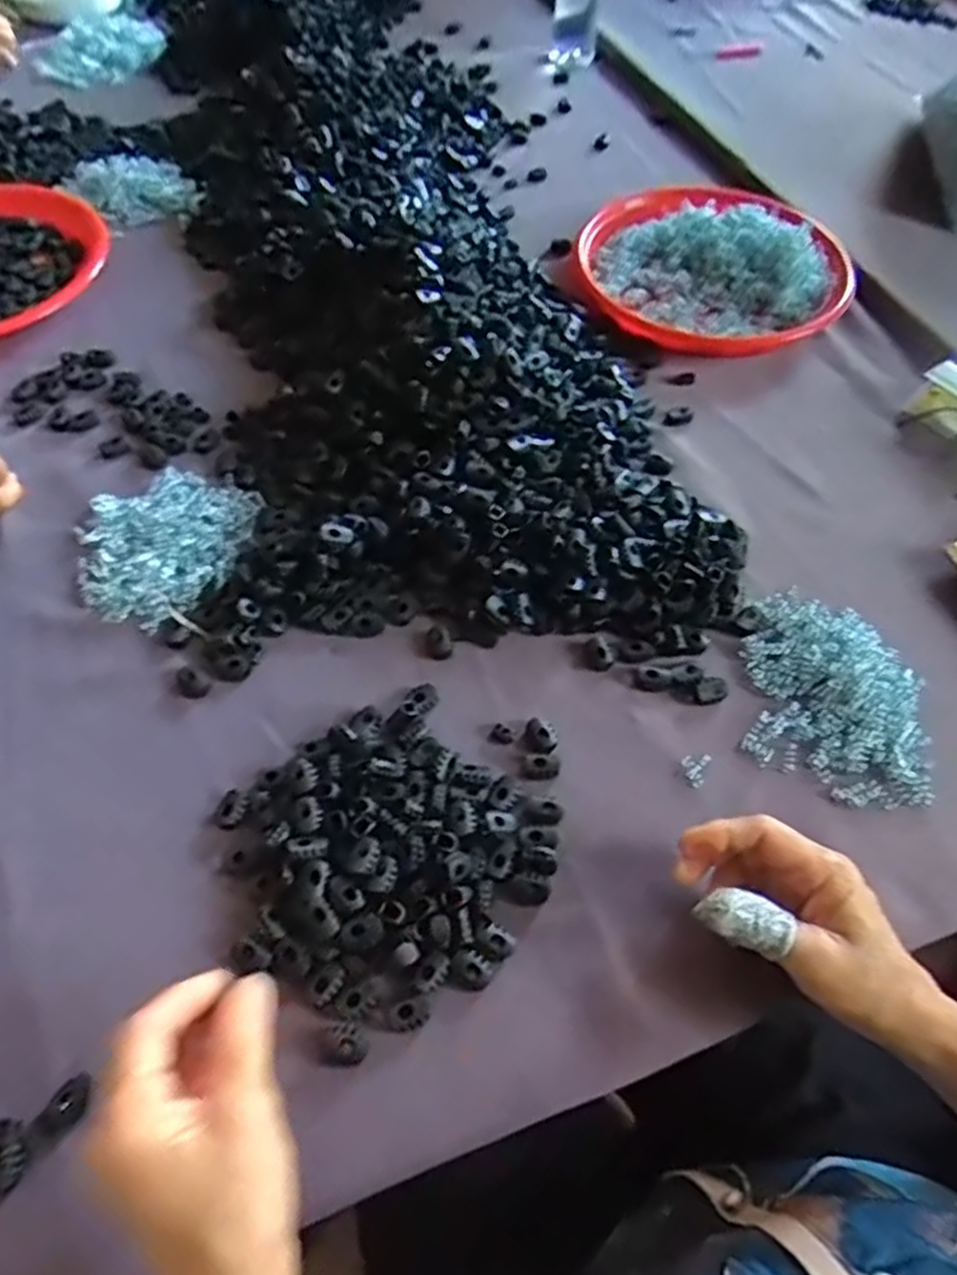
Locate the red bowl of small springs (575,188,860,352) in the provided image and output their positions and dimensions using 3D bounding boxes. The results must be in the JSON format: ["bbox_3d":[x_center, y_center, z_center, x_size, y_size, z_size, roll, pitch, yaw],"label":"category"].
[{"bbox_3d":[0.212,-0.351,0.709,0.227,0.046,0.226,0,57,0],"label":"red bowl of small springs"}]

